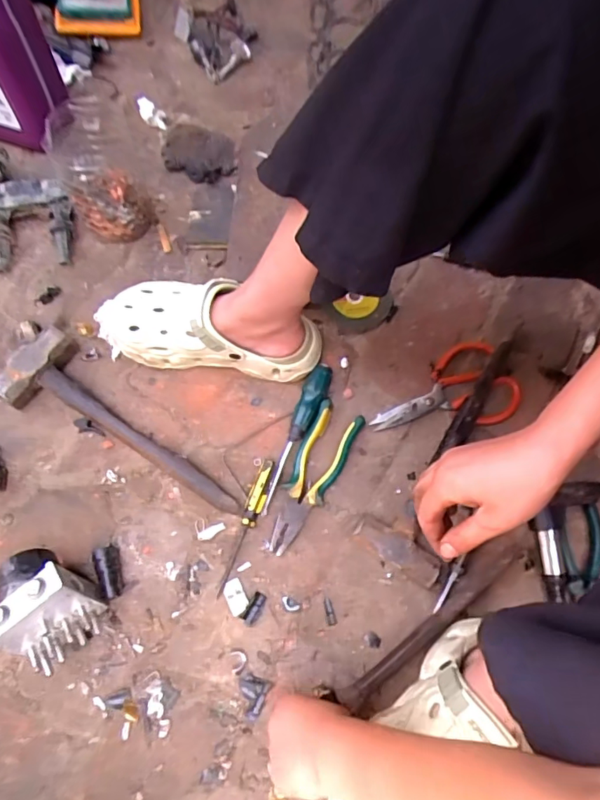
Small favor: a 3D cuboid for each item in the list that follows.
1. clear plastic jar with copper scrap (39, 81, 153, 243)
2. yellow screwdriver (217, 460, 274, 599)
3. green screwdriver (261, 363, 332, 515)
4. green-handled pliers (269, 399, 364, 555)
[{"bbox_3d":[-0.247,-0.280,0.625,0.095,0.171,0.092,1,70,-2],"label":"clear plastic jar with copper scrap"},{"bbox_3d":[-0.062,0.146,0.584,0.021,0.017,0.158,19,80,6],"label":"yellow screwdriver"},{"bbox_3d":[-0.006,0.044,0.612,0.028,0.023,0.192,23,82,7],"label":"green screwdriver"},{"bbox_3d":[0.012,0.092,0.599,0.055,0.027,0.185,27,72,7],"label":"green-handled pliers"}]

